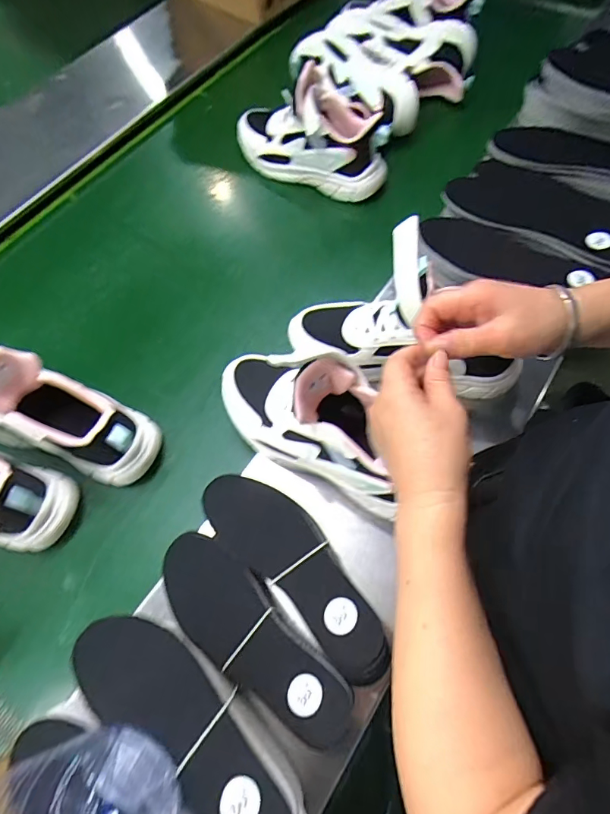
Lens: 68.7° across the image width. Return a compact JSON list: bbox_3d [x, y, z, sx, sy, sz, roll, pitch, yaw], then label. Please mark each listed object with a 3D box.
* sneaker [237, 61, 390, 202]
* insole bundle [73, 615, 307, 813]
[{"bbox_3d":[0.010,-0.467,0.738,0.263,0.150,0.128,19,68,9],"label":"sneaker"},{"bbox_3d":[-0.087,0.249,0.352,0.215,0.051,0.066,35,72,15],"label":"insole bundle"}]

